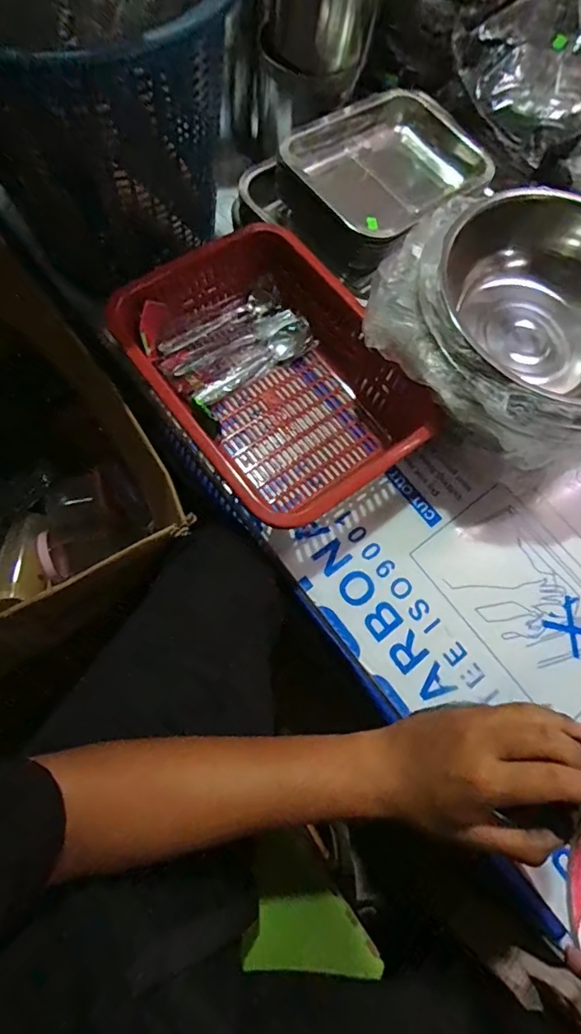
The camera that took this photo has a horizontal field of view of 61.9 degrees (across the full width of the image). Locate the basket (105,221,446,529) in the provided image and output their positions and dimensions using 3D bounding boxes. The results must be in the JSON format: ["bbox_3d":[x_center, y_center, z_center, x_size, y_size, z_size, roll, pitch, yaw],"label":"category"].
[{"bbox_3d":[-0.018,-0.170,0.579,0.231,0.095,0.341,-34,77,-11],"label":"basket"}]

